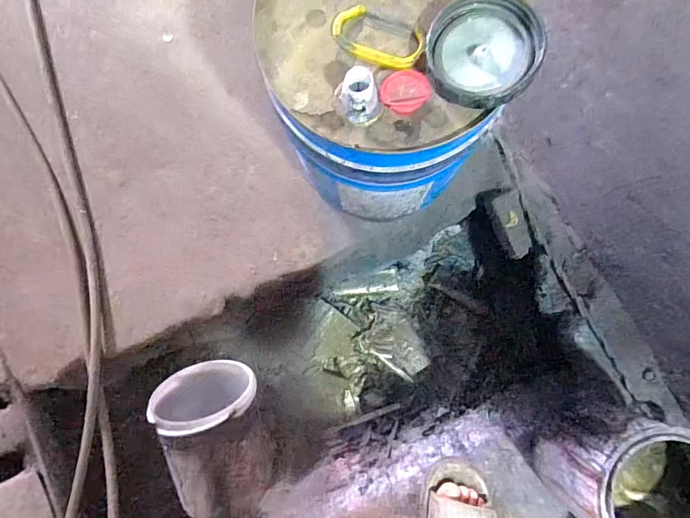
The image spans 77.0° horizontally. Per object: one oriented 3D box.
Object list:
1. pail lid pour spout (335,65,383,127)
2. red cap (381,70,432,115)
[{"bbox_3d":[0.014,-0.145,0.386,0.033,0.035,0.037,-26,83,-2],"label":"pail lid pour spout"},{"bbox_3d":[0.055,-0.151,0.395,0.042,0.015,0.037,31,85,5],"label":"red cap"}]

